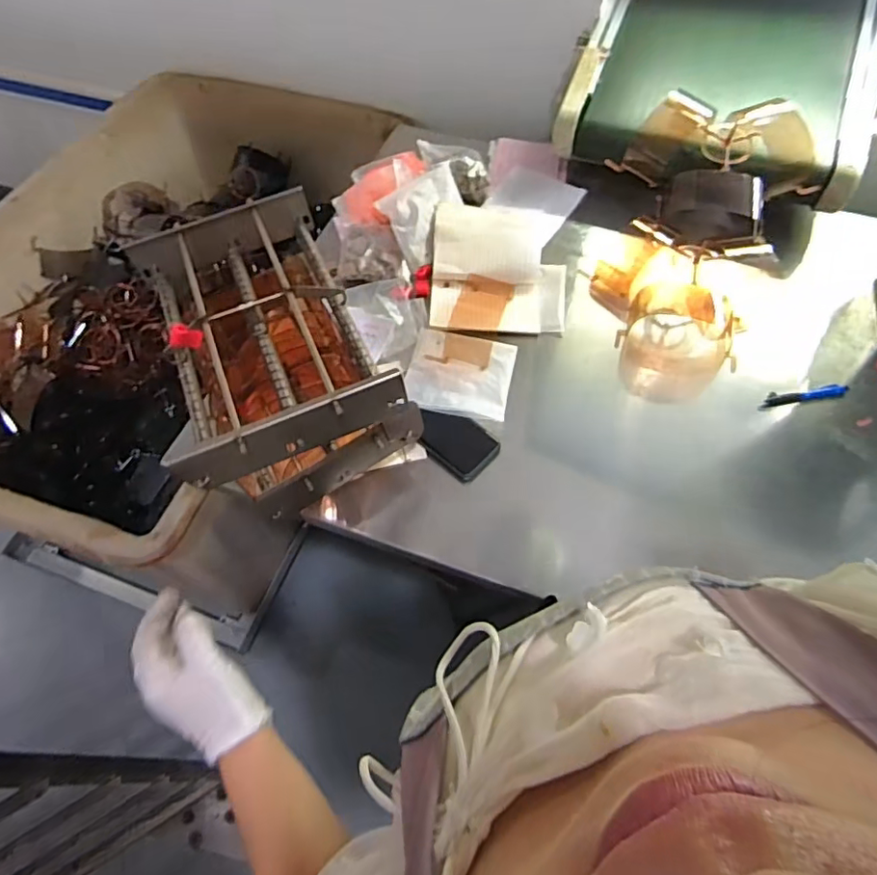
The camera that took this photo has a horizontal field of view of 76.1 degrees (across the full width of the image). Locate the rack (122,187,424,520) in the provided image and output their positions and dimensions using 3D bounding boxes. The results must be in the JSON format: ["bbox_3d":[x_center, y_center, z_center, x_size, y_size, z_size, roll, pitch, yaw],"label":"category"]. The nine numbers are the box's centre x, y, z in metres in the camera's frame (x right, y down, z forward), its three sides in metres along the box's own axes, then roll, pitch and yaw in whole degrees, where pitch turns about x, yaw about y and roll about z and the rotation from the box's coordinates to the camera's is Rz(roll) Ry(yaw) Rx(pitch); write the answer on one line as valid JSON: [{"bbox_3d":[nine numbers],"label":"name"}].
[{"bbox_3d":[-0.178,-0.101,0.631,0.220,0.184,0.331,-21,61,-11],"label":"rack"}]

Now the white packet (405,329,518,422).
[{"bbox_3d":[0.033,-0.092,0.810,0.152,0.030,0.152,6,60,5],"label":"white packet"}]

